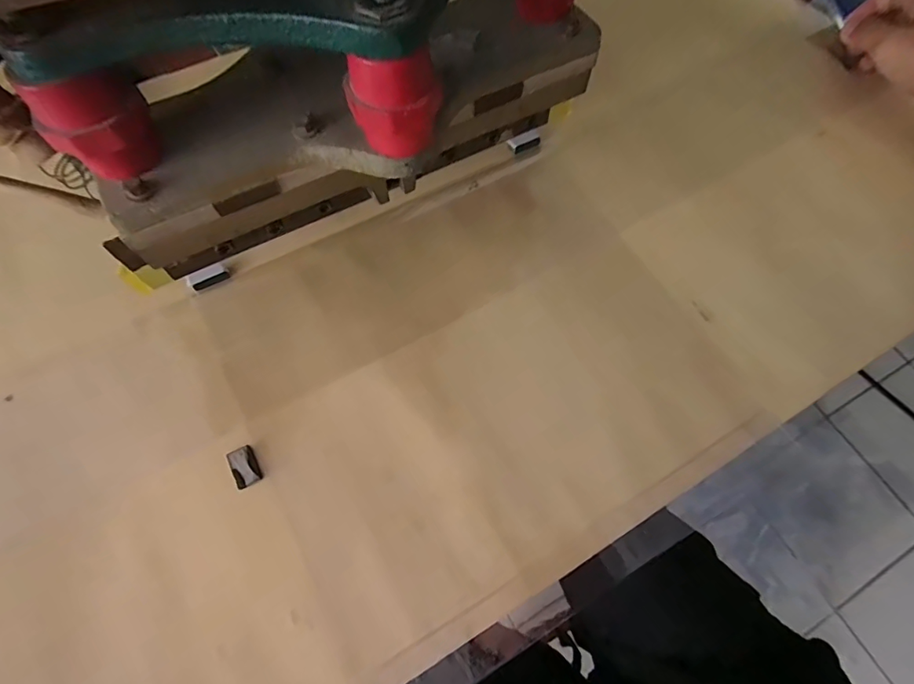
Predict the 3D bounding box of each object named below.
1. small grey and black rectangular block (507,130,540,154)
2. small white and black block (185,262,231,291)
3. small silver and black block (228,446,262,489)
[{"bbox_3d":[0.054,-0.160,0.359,0.026,0.009,0.007,-24,70,-11],"label":"small grey and black rectangular block"},{"bbox_3d":[-0.169,-0.044,0.306,0.026,0.011,0.008,-32,71,-13],"label":"small white and black block"},{"bbox_3d":[-0.123,0.072,0.259,0.015,0.005,0.023,-27,70,-12],"label":"small silver and black block"}]

